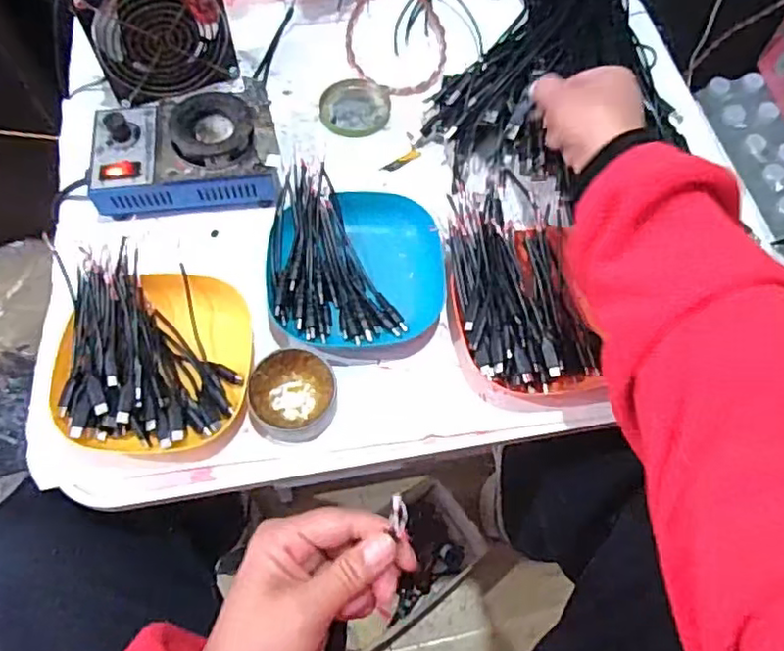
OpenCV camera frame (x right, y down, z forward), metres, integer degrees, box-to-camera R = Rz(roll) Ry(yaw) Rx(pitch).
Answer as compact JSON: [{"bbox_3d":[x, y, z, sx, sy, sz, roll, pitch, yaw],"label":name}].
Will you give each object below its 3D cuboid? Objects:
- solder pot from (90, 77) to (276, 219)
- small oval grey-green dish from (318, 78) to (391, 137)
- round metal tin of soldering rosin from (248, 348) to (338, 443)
[{"bbox_3d":[-0.176,-0.147,0.551,0.152,0.062,0.105,-9,66,-5],"label":"solder pot"},{"bbox_3d":[-0.035,-0.209,0.616,0.065,0.008,0.064,4,65,1],"label":"small oval grey-green dish"},{"bbox_3d":[-0.072,0.052,0.477,0.061,0.031,0.066,0,65,-1],"label":"round metal tin of soldering rosin"}]

